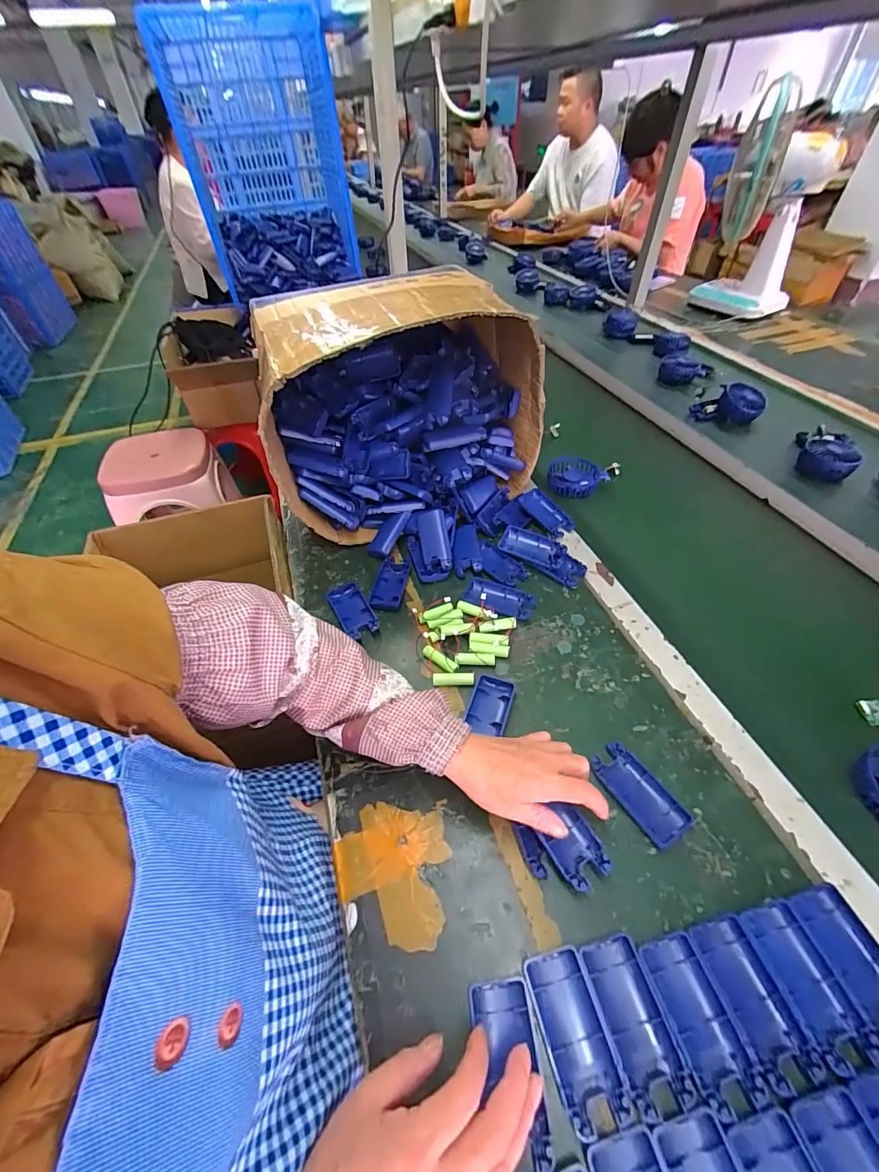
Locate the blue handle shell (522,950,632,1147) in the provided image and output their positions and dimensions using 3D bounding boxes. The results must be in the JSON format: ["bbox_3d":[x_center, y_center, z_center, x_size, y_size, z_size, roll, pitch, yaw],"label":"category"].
[{"bbox_3d":[0.100,0.332,0.322,0.044,0.010,0.092,-13,49,-7],"label":"blue handle shell"}]

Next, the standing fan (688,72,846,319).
[{"bbox_3d":[0.950,-1.095,1.251,0.251,0.463,0.431,19,53,20],"label":"standing fan"}]

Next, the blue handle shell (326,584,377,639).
[{"bbox_3d":[-0.123,0.033,0.607,0.045,0.013,0.094,-26,52,-18],"label":"blue handle shell"}]

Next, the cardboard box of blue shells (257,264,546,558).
[{"bbox_3d":[-0.055,-0.288,0.691,0.389,0.299,0.314,-11,49,-6],"label":"cardboard box of blue shells"}]

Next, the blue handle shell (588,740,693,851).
[{"bbox_3d":[0.195,0.203,0.427,0.046,0.017,0.094,-28,52,-19],"label":"blue handle shell"}]

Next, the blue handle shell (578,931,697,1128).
[{"bbox_3d":[0.145,0.323,0.324,0.044,0.011,0.091,-13,49,-7],"label":"blue handle shell"}]

